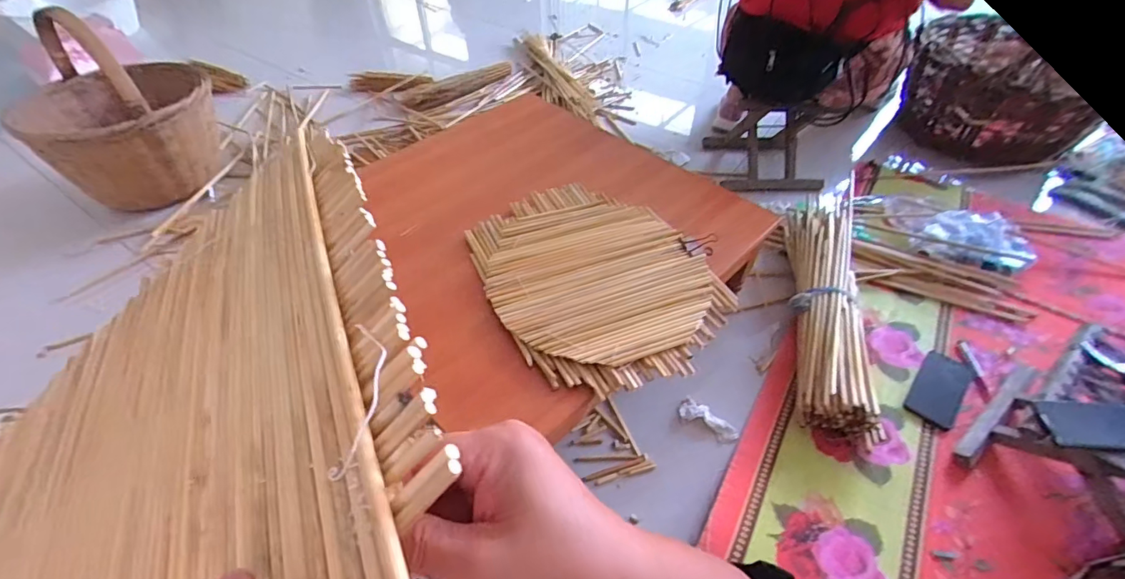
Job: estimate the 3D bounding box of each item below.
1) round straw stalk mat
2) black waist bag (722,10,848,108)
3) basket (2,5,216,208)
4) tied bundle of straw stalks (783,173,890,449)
[{"bbox_3d":[0.052,-0.032,0.811,0.334,0.032,0.409,-17,50,-15],"label":"round straw stalk mat"},{"bbox_3d":[0.460,-0.495,1.100,0.063,0.153,0.245,-29,55,-23],"label":"black waist bag"},{"bbox_3d":[-1.121,-0.461,1.287,0.403,0.362,0.396,35,56,28],"label":"basket"},{"bbox_3d":[0.534,-0.002,1.010,0.150,0.090,0.594,9,48,9],"label":"tied bundle of straw stalks"}]

